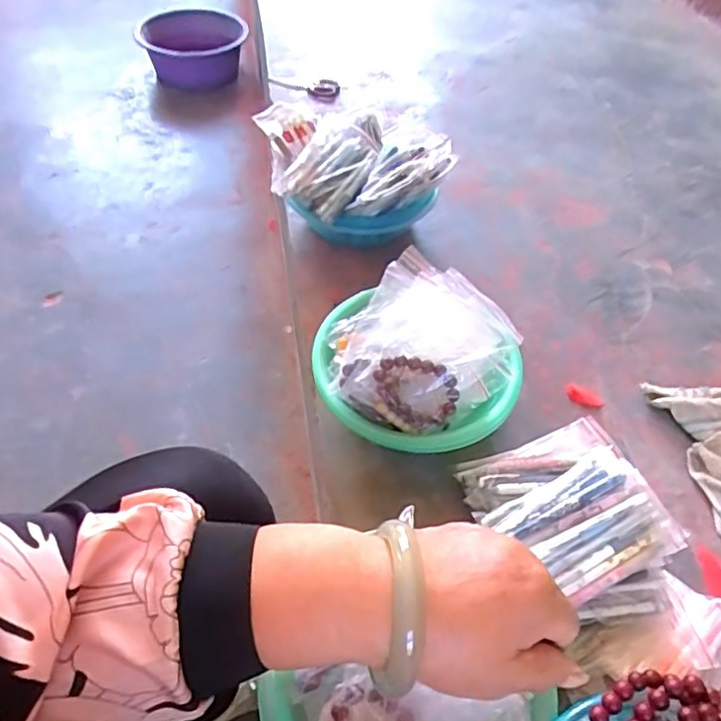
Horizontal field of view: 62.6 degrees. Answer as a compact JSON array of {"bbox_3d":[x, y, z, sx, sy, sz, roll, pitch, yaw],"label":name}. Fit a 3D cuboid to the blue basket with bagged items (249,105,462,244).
[{"bbox_3d":[-0.017,-0.263,0.851,0.221,0.153,0.240,-34,61,-27],"label":"blue basket with bagged items"}]

